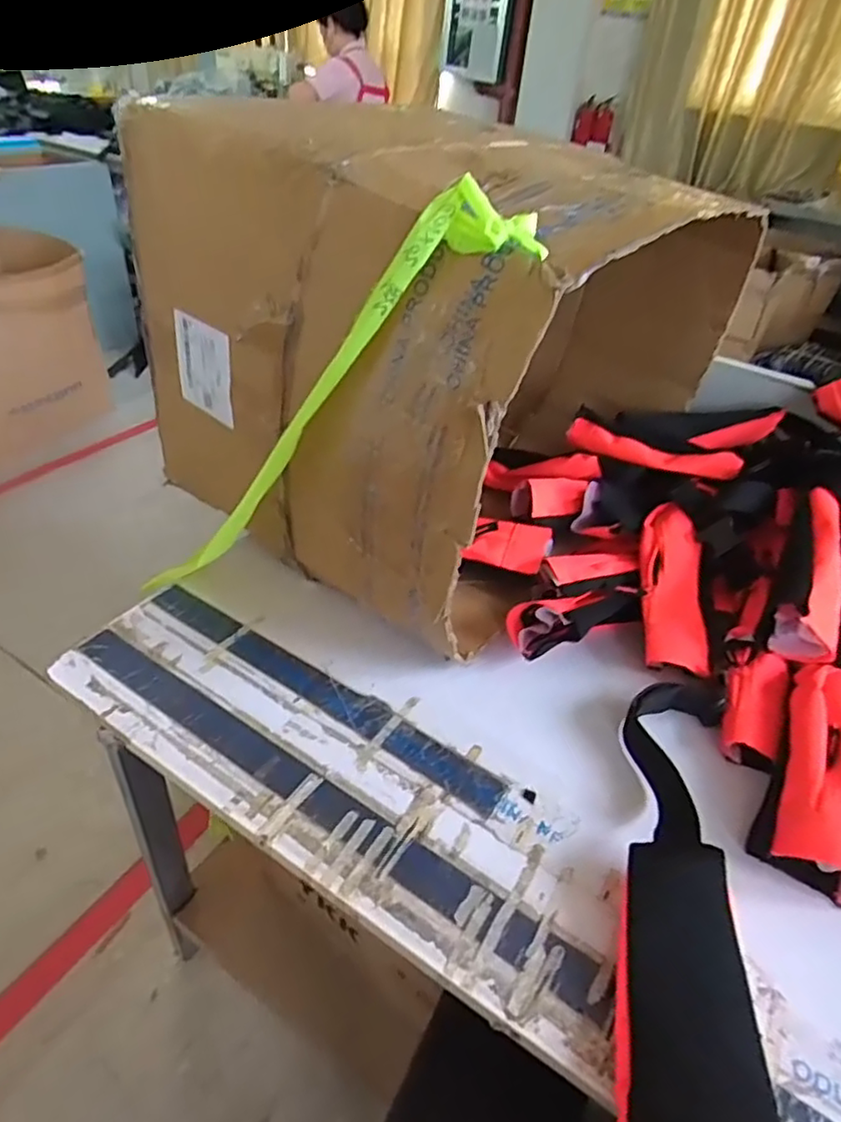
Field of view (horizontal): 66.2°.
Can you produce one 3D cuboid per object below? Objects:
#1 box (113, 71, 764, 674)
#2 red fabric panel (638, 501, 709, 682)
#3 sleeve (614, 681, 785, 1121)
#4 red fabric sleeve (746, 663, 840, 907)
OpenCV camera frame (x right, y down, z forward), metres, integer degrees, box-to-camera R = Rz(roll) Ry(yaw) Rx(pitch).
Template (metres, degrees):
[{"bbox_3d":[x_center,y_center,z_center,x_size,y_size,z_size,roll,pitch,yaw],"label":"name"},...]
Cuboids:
[{"bbox_3d":[0.051,-0.275,0.808,0.484,0.415,0.604,31,45,27],"label":"box"},{"bbox_3d":[0.293,0.026,0.747,0.077,0.033,0.207,6,66,0],"label":"red fabric panel"},{"bbox_3d":[0.219,0.253,0.531,0.108,0.053,0.396,12,41,7],"label":"sleeve"},{"bbox_3d":[0.382,0.196,0.614,0.080,0.068,0.216,23,42,19],"label":"red fabric sleeve"}]

